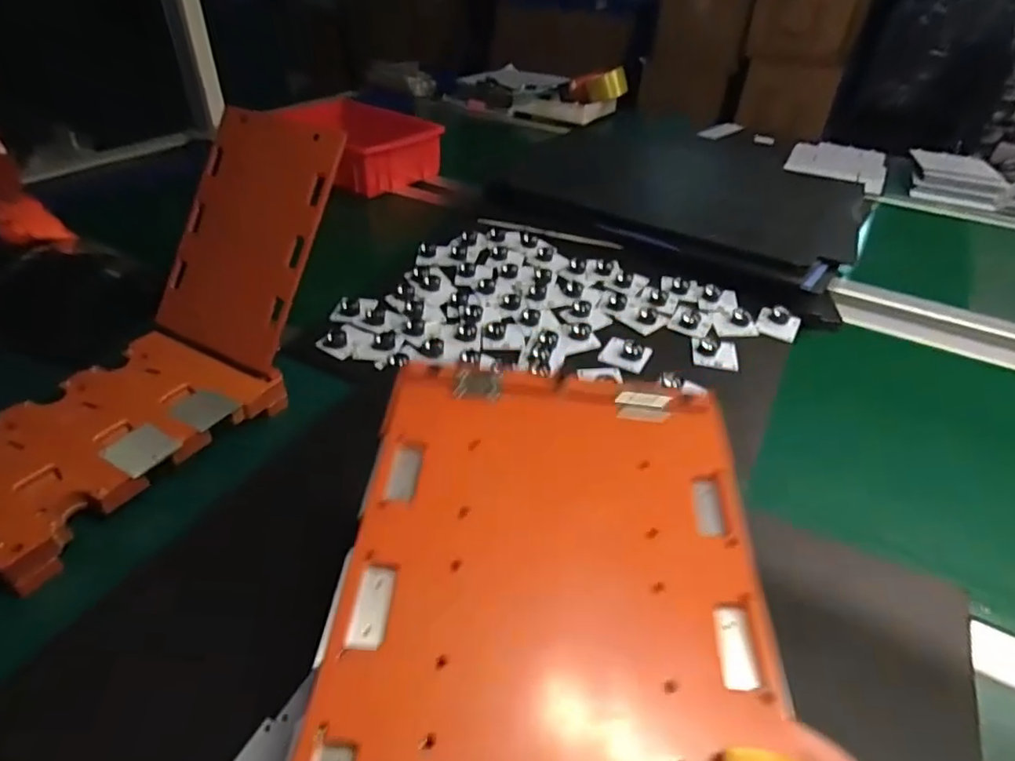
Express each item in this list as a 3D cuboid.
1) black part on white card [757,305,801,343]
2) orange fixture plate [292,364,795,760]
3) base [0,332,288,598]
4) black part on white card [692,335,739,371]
[{"bbox_3d":[0.322,-0.069,0.682,0.045,0.013,0.054,20,41,21],"label":"black part on white card"},{"bbox_3d":[0.018,0.087,0.217,0.161,0.008,0.240,7,45,0],"label":"orange fixture plate"},{"bbox_3d":[-0.345,0.043,0.497,0.160,0.031,0.238,20,41,21],"label":"base"},{"bbox_3d":[0.231,-0.034,0.641,0.048,0.019,0.047,10,38,9],"label":"black part on white card"}]

